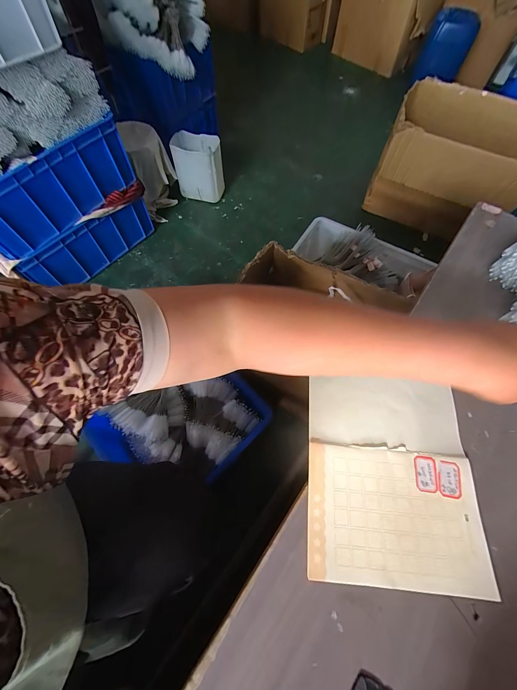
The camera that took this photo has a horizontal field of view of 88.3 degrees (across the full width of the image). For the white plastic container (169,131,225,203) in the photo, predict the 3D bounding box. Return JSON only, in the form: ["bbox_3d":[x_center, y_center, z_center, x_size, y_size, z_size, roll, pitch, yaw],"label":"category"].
[{"bbox_3d":[-0.312,-0.928,1.405,0.242,0.265,0.218,-7,66,-4],"label":"white plastic container"}]

